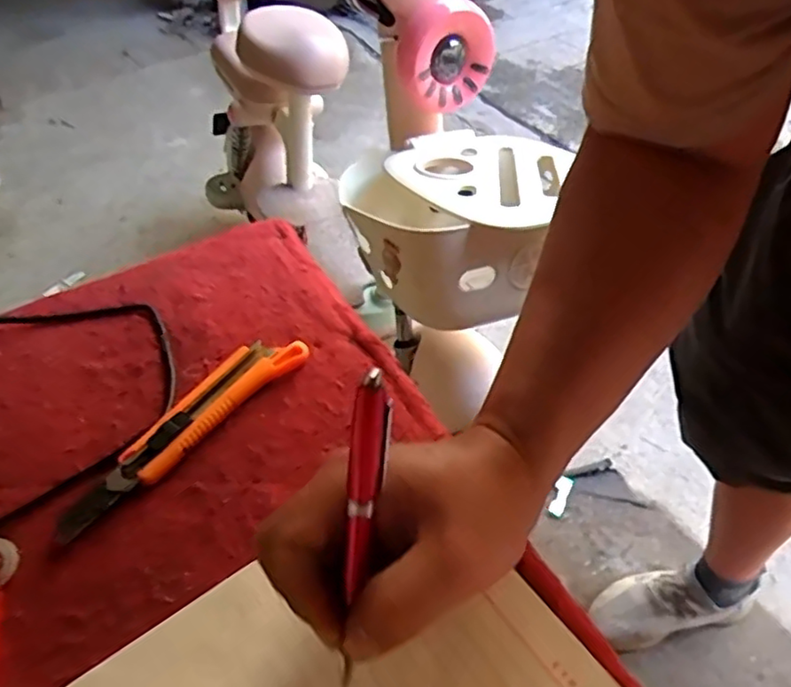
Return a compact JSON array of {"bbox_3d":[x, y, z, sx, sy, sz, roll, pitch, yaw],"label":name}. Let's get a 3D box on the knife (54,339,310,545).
[{"bbox_3d":[-0.138,0.053,0.421,0.036,0.018,0.187,32,58,29],"label":"knife"}]

